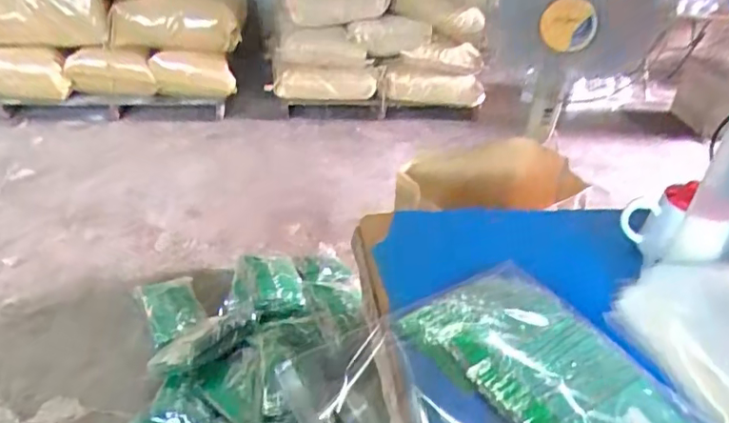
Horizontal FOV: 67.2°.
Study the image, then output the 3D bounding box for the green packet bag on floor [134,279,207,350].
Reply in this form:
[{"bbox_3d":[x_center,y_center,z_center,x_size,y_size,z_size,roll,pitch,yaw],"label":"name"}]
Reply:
[{"bbox_3d":[-0.557,0.285,1.593,0.152,0.048,0.264,-18,40,-24],"label":"green packet bag on floor"}]

